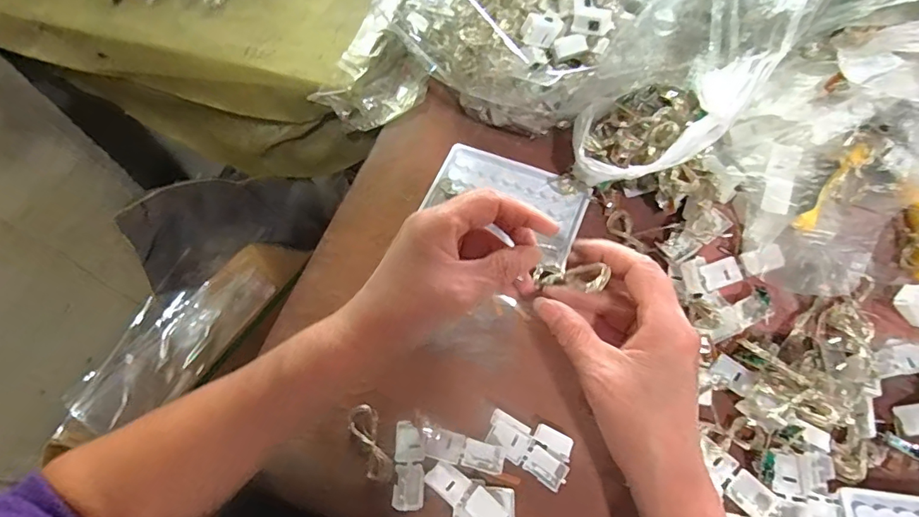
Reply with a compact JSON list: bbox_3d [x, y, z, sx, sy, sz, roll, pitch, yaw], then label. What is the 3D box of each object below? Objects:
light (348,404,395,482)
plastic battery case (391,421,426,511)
[{"bbox_3d":[-0.061,0.126,0.336,0.020,0.008,0.053,-22,64,-9],"label":"light"},{"bbox_3d":[-0.033,0.136,0.328,0.020,0.012,0.054,-1,63,2],"label":"plastic battery case"}]

